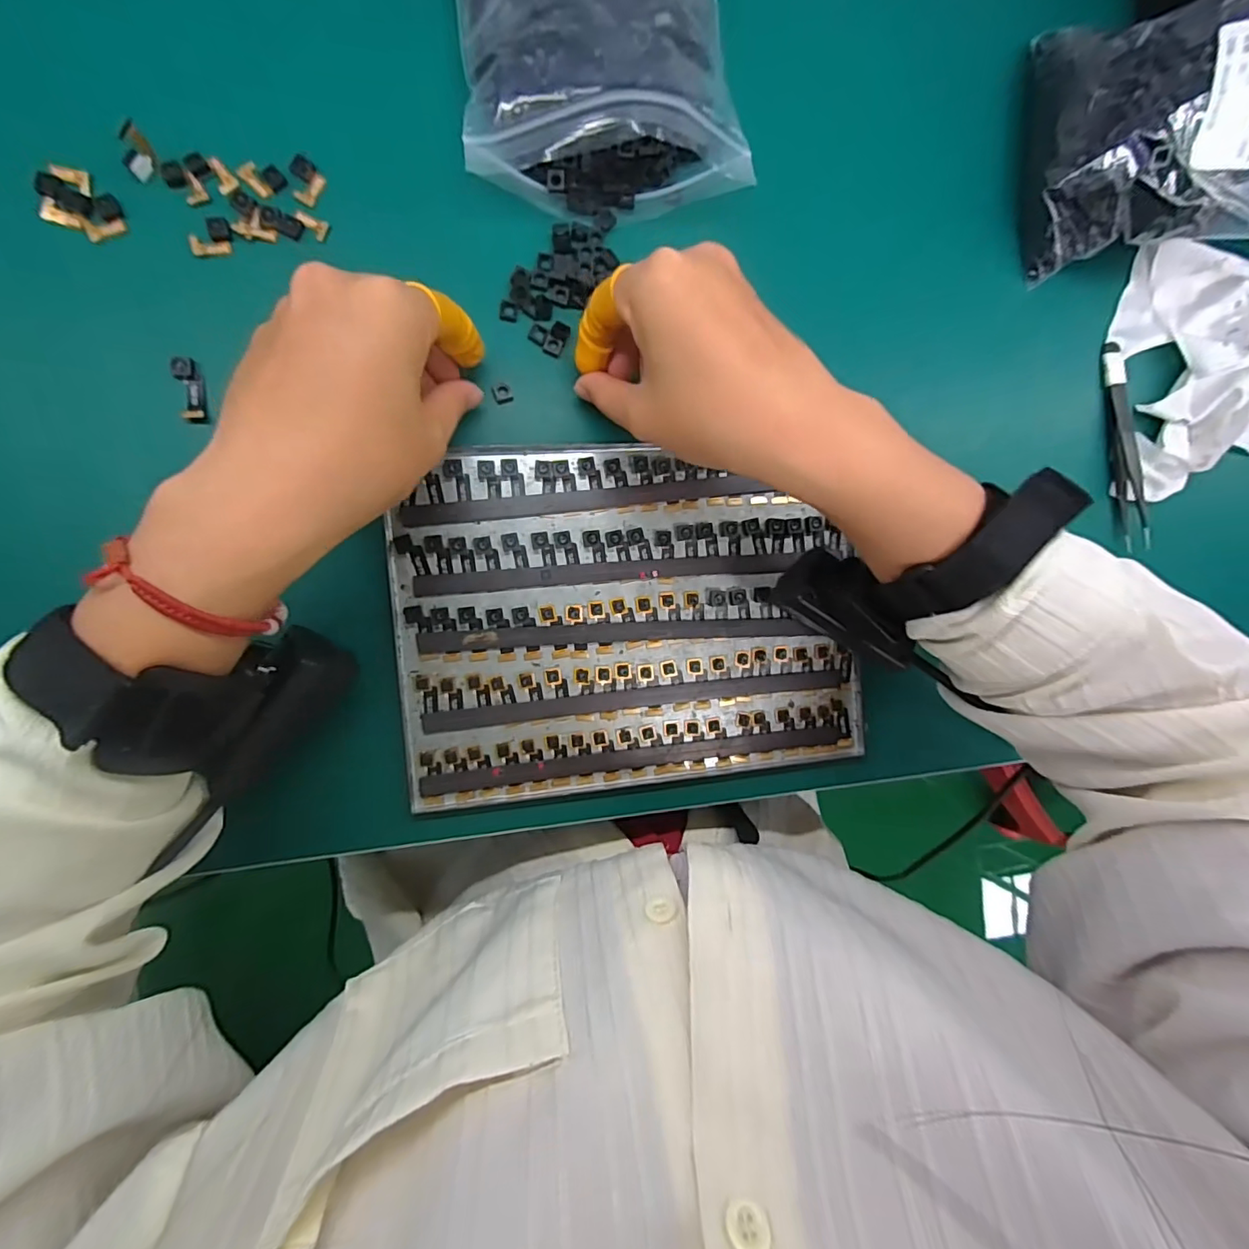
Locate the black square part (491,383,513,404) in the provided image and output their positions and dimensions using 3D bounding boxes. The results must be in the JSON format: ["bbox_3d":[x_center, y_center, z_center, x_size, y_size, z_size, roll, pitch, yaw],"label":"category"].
[{"bbox_3d":[-0.062,-0.118,0.272,0.010,0.004,0.010,-18,96,-8],"label":"black square part"}]

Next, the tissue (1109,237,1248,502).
[{"bbox_3d":[0.370,-0.185,0.325,0.216,0.026,0.119,-44,98,-5],"label":"tissue"}]

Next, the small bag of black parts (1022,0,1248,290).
[{"bbox_3d":[0.312,-0.270,0.290,0.149,0.066,0.138,-6,93,-9],"label":"small bag of black parts"}]

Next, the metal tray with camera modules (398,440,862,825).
[{"bbox_3d":[0.007,-0.003,0.288,0.241,0.007,0.178,-4,94,-9],"label":"metal tray with camera modules"}]

